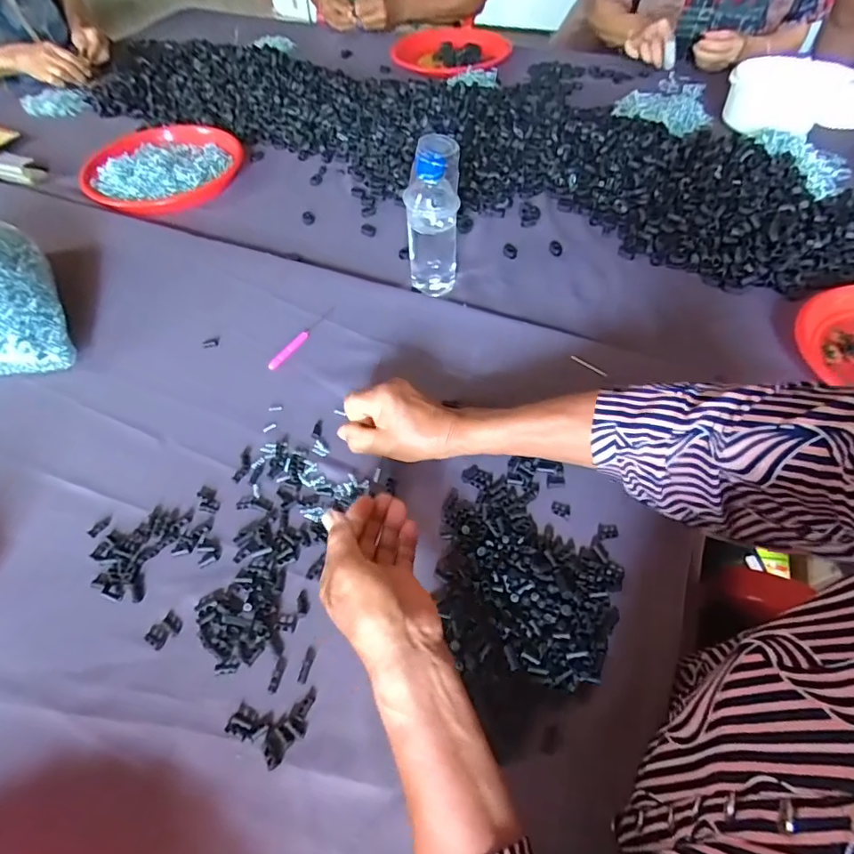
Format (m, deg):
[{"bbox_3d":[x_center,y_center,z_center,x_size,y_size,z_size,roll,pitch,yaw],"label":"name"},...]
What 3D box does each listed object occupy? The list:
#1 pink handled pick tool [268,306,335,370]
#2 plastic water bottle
[{"bbox_3d":[-0.148,-0.107,0.600,0.015,0.008,0.113,26,58,18],"label":"pink handled pick tool"},{"bbox_3d":[0.006,-0.253,0.611,0.064,0.178,0.069,1,54,2],"label":"plastic water bottle"}]

